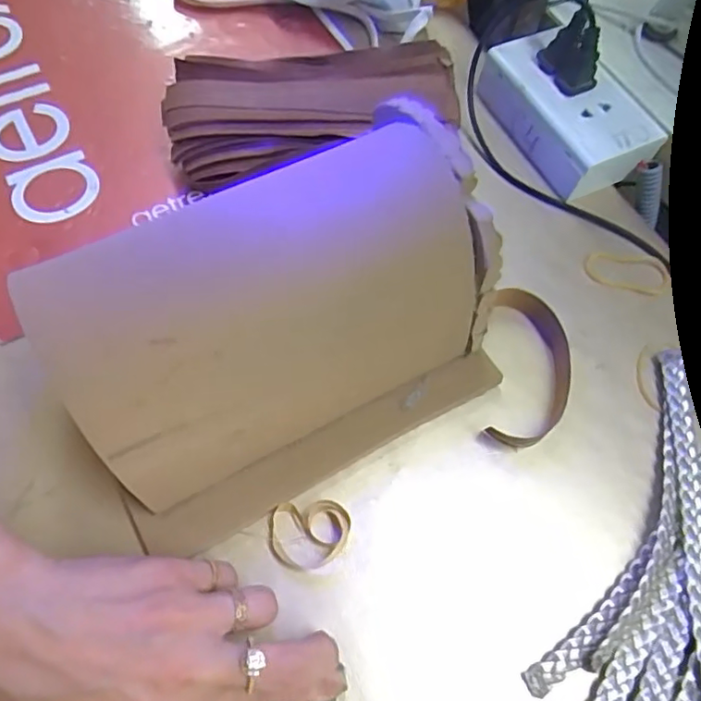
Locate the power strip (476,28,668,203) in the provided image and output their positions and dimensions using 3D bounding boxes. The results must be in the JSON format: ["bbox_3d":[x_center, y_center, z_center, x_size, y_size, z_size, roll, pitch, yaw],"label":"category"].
[{"bbox_3d":[0.150,-0.171,0.409,0.067,0.035,0.119,-23,67,-13],"label":"power strip"}]

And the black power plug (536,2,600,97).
[{"bbox_3d":[0.149,-0.200,0.382,0.022,0.043,0.040,-21,66,-13],"label":"black power plug"}]

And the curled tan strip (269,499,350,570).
[{"bbox_3d":[-0.020,0.092,0.288,0.040,0.010,0.032,-3,64,-4],"label":"curled tan strip"}]

